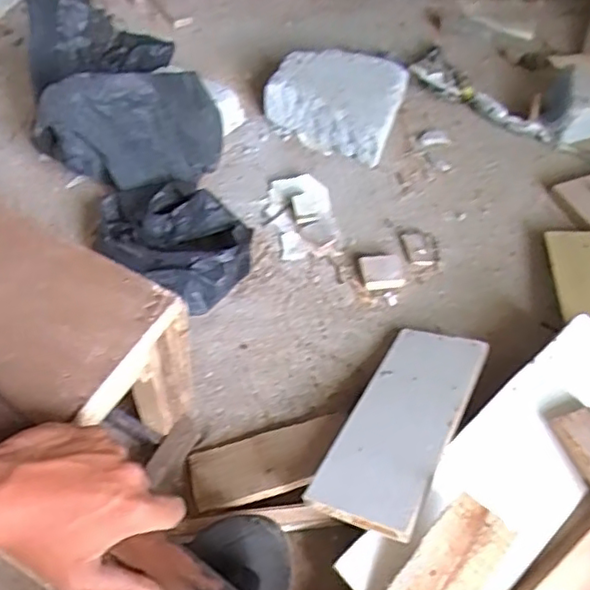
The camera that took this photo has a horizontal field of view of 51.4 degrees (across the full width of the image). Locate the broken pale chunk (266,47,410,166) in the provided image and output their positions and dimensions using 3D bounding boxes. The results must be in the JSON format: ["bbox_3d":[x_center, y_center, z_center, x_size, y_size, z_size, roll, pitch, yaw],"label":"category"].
[{"bbox_3d":[0.069,-0.319,0.987,0.201,0.075,0.191,19,55,11],"label":"broken pale chunk"}]

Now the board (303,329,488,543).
[{"bbox_3d":[0.113,0.127,0.639,0.109,0.012,0.258,14,45,27],"label":"board"}]

